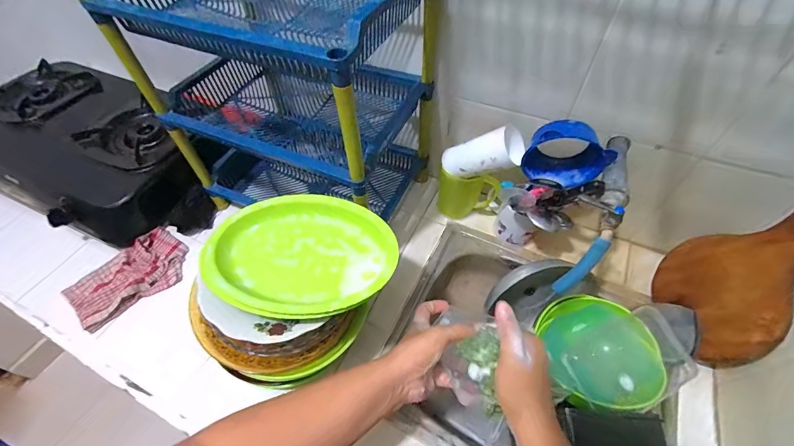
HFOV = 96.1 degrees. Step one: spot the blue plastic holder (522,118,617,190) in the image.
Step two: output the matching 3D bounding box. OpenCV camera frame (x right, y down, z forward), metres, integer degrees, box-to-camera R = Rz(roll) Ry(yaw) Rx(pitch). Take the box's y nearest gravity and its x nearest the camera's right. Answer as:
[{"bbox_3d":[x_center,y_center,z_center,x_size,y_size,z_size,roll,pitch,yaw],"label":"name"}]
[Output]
[{"bbox_3d":[0.268,-0.106,0.563,0.115,0.109,0.069,23,57,18],"label":"blue plastic holder"}]

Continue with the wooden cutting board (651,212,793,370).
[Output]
[{"bbox_3d":[0.493,0.080,0.503,0.022,0.250,0.178,11,47,-18],"label":"wooden cutting board"}]

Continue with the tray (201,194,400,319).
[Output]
[{"bbox_3d":[-0.121,0.036,0.447,0.238,0.038,0.171,0,53,2],"label":"tray"}]

